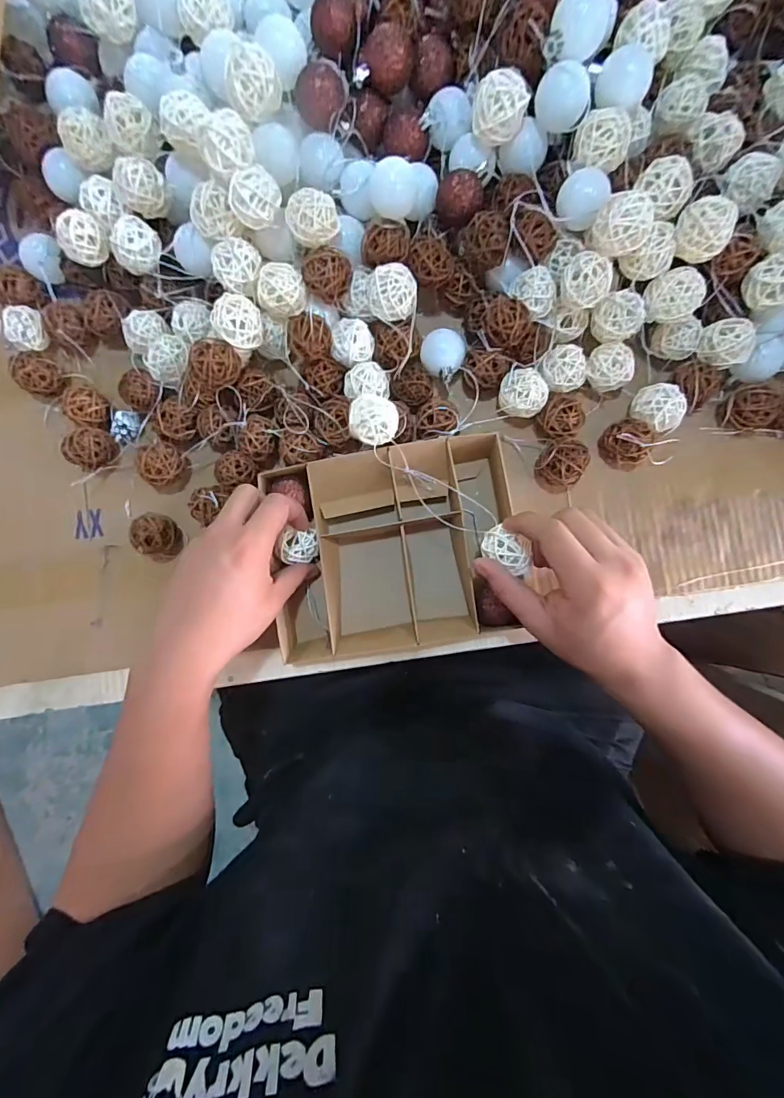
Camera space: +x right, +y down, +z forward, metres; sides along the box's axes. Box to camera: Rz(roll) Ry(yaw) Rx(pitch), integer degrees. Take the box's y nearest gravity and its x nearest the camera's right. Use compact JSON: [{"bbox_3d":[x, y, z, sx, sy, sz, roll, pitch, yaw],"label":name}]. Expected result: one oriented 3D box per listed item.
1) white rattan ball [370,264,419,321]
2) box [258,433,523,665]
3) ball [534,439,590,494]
[{"bbox_3d":[0.002,-0.209,0.372,0.036,0.031,0.036,0,87,2],"label":"white rattan ball"},{"bbox_3d":[0.001,0.004,0.395,0.202,0.050,0.177,-7,94,1],"label":"box"},{"bbox_3d":[0.148,-0.072,0.392,0.036,0.039,0.040,19,87,2],"label":"ball"}]

